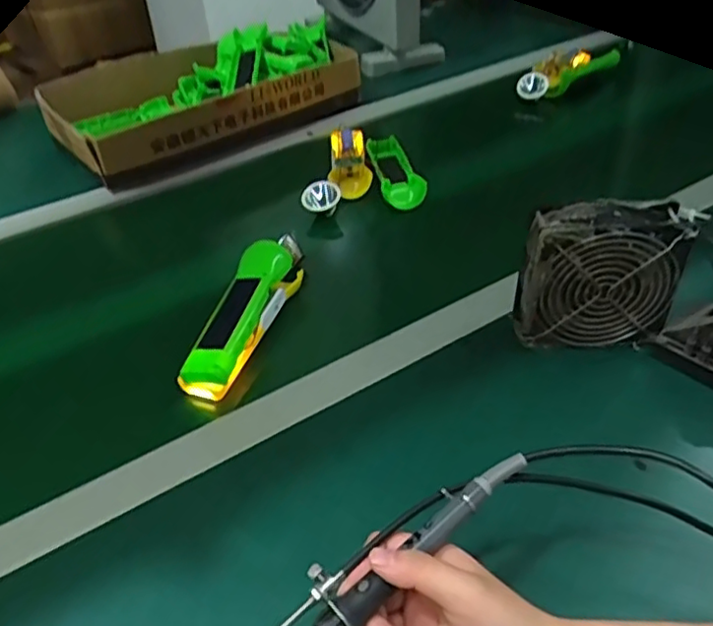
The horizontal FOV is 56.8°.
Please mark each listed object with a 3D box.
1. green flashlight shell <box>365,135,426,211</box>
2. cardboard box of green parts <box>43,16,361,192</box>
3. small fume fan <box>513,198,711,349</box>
[{"bbox_3d":[0.049,-0.179,0.825,0.051,0.027,0.159,-7,39,-4],"label":"green flashlight shell"},{"bbox_3d":[-0.205,-0.319,0.946,0.437,0.094,0.204,-28,45,-26],"label":"cardboard box of green parts"},{"bbox_3d":[0.199,-0.021,0.540,0.121,0.141,0.042,6,40,12],"label":"small fume fan"}]

